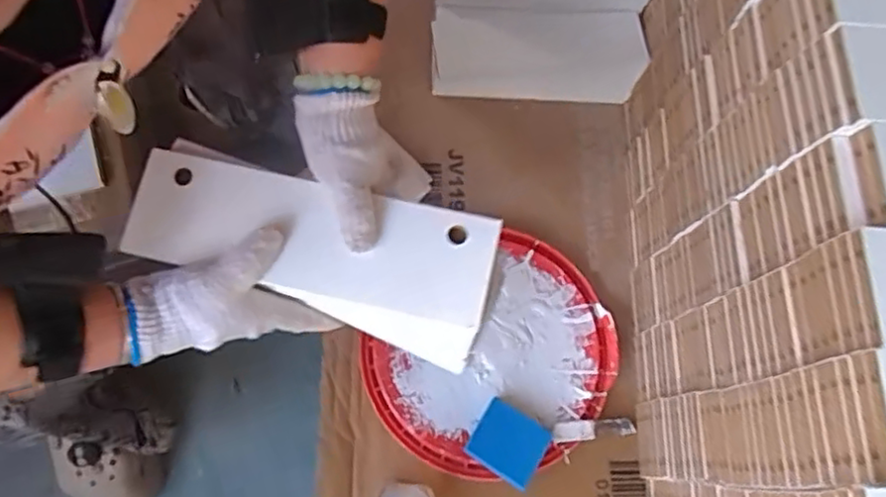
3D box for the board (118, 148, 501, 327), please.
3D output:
[{"bbox_3d":[-0.098,-0.009,0.492,0.262,0.009,0.083,13,82,4],"label":"board"}]

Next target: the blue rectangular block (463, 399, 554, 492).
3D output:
[{"bbox_3d":[0.072,0.213,0.737,0.079,0.017,0.071,27,65,20],"label":"blue rectangular block"}]

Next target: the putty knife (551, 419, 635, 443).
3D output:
[{"bbox_3d":[0.173,0.208,0.774,0.101,0.013,0.022,0,67,-19],"label":"putty knife"}]

